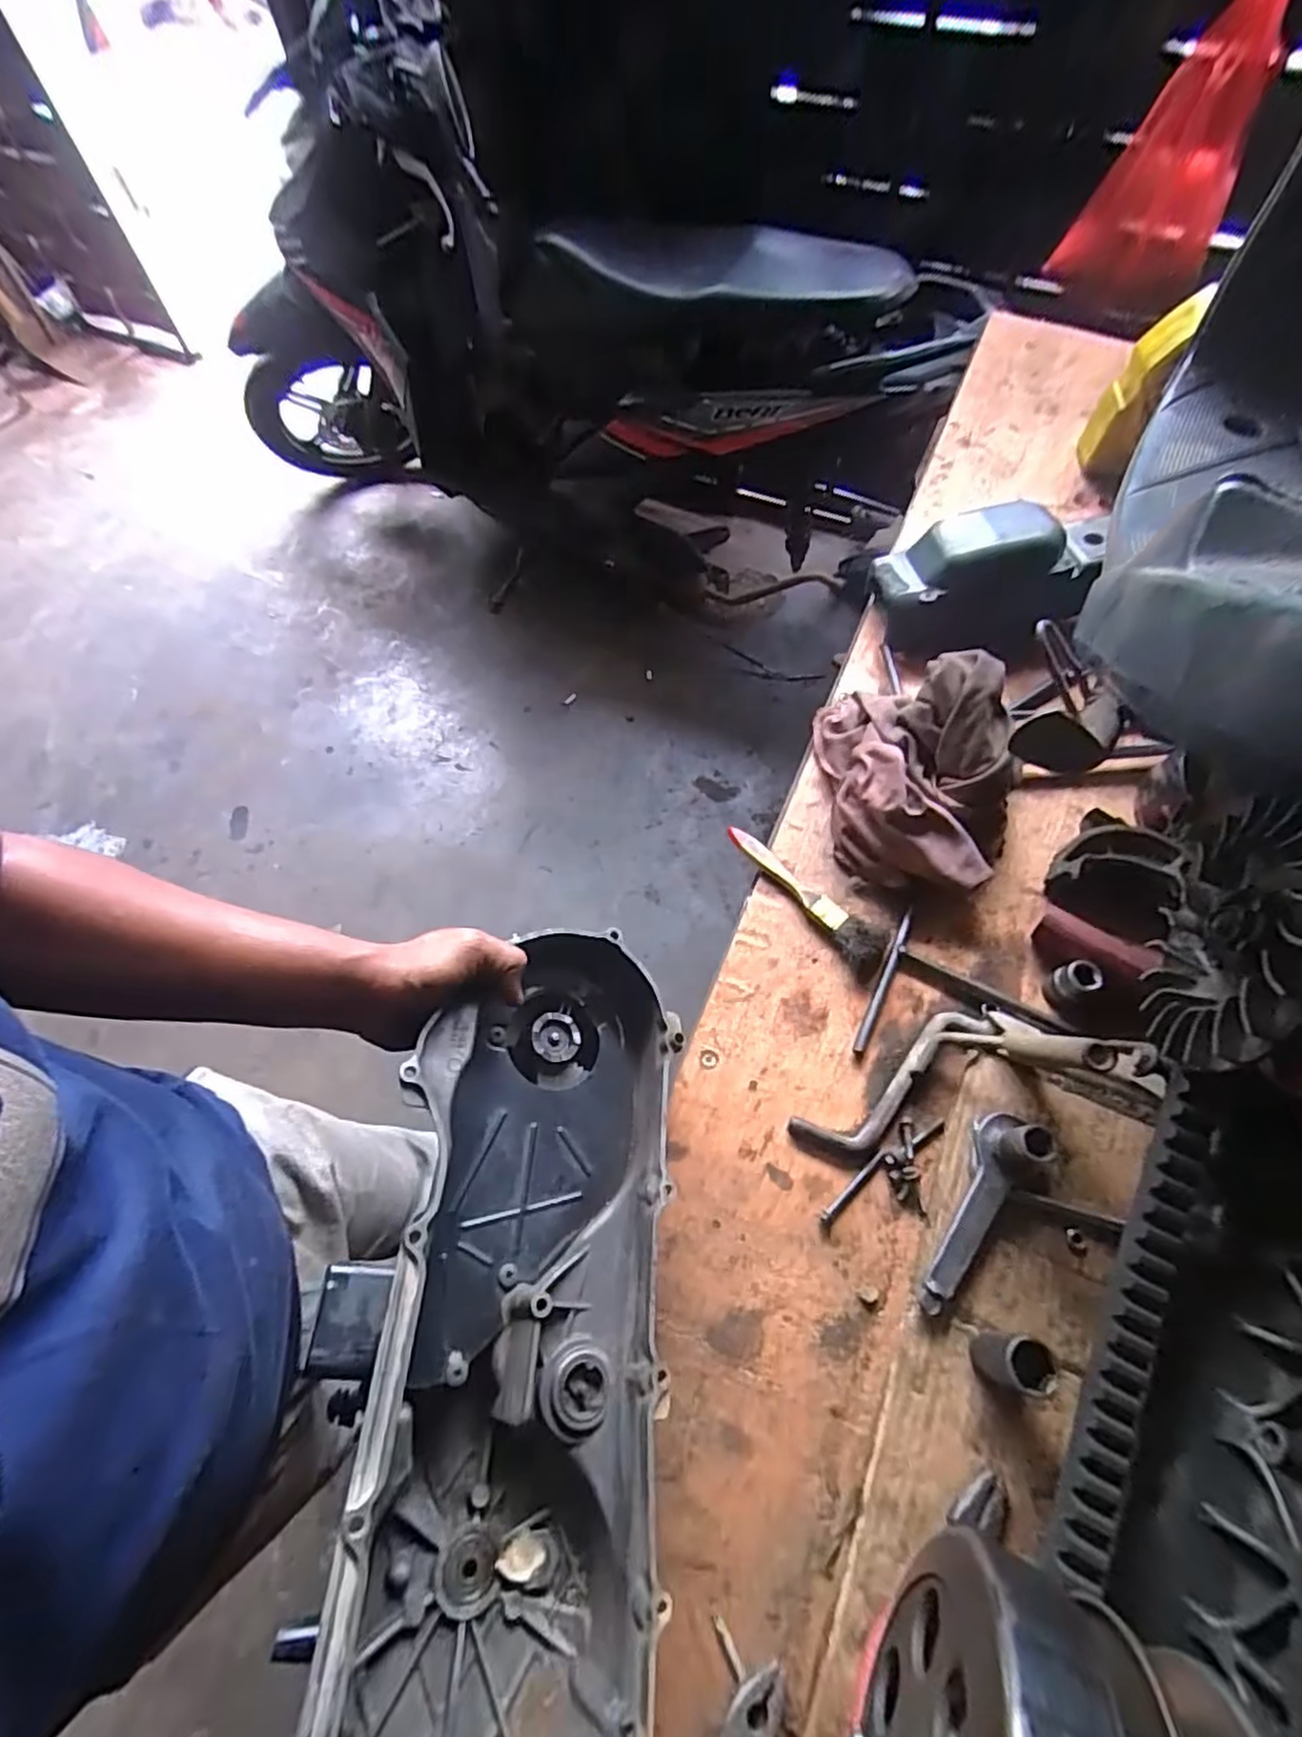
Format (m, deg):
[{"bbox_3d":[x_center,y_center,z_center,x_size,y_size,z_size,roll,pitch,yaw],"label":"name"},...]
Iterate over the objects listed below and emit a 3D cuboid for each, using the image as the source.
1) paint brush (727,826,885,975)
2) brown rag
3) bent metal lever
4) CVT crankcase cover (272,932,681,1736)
[{"bbox_3d":[0.126,0.023,0.586,0.161,0.023,0.037,37,70,18],"label":"paint brush"},{"bbox_3d":[0.227,-0.088,0.596,0.135,0.107,0.198,-4,64,-1],"label":"brown rag"},{"bbox_3d":[0.239,0.148,0.523,0.274,0.026,0.080,-7,64,-2],"label":"bent metal lever"},{"bbox_3d":[-0.085,0.279,0.401,0.175,0.117,0.503,15,51,-16],"label":"CVT crankcase cover"}]

